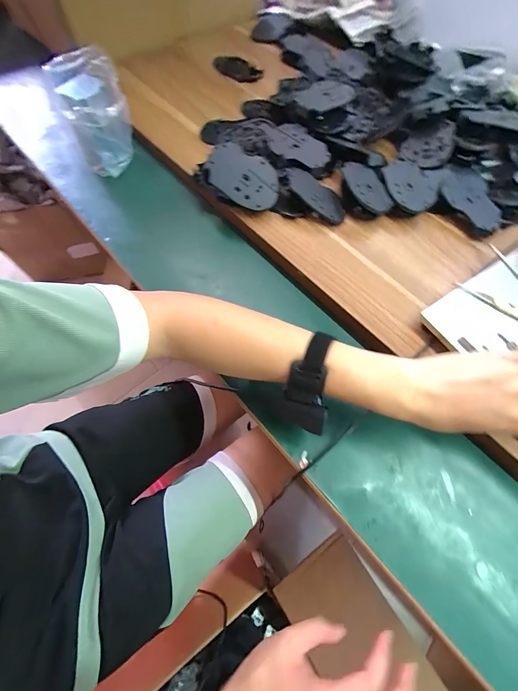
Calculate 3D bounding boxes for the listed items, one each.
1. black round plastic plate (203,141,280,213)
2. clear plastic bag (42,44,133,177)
[{"bbox_3d":[-0.021,-0.243,0.430,0.106,0.015,0.066,24,97,-15],"label":"black round plastic plate"},{"bbox_3d":[-0.247,-0.344,0.451,0.097,0.132,0.075,-22,68,-12],"label":"clear plastic bag"}]

